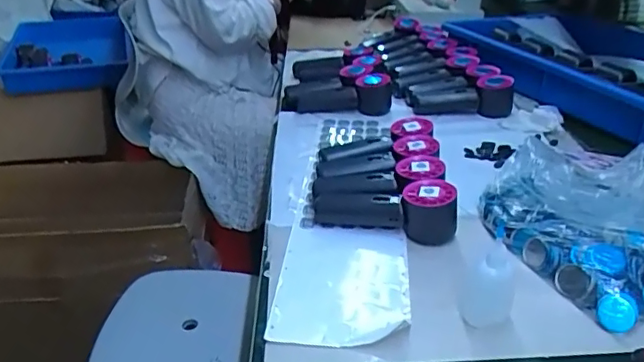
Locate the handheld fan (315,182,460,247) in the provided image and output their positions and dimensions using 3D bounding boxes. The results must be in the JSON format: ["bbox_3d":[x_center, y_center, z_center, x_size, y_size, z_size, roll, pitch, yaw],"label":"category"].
[{"bbox_3d":[0.069,0.026,0.627,0.160,0.056,0.056,6,29,15],"label":"handheld fan"}]

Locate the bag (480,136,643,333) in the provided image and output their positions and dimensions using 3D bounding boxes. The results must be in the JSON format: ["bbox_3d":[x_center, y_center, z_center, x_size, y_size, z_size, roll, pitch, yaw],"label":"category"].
[{"bbox_3d":[0.295,0.024,0.593,0.206,0.092,0.234,-14,30,-20],"label":"bag"}]

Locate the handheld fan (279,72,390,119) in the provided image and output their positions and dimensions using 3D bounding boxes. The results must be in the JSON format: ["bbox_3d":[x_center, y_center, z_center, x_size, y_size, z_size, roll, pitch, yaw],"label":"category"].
[{"bbox_3d":[0.024,-0.146,0.942,0.185,0.056,0.072,1,29,1],"label":"handheld fan"}]

